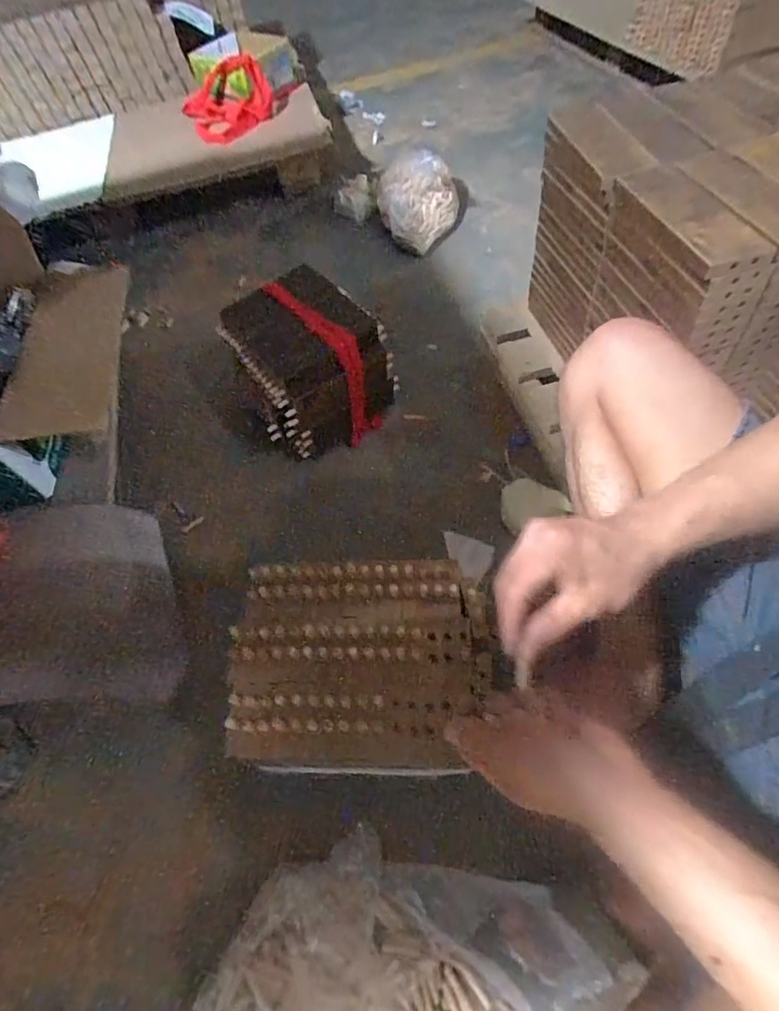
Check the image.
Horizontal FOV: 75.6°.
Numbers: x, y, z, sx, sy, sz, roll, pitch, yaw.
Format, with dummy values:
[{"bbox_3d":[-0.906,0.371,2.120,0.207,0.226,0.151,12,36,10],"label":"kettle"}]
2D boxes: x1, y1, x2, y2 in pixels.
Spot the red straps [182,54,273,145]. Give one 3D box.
[{"bbox_3d":[-0.439,-1.094,1.351,0.247,0.114,0.247,-17,56,-4],"label":"red straps"}]

